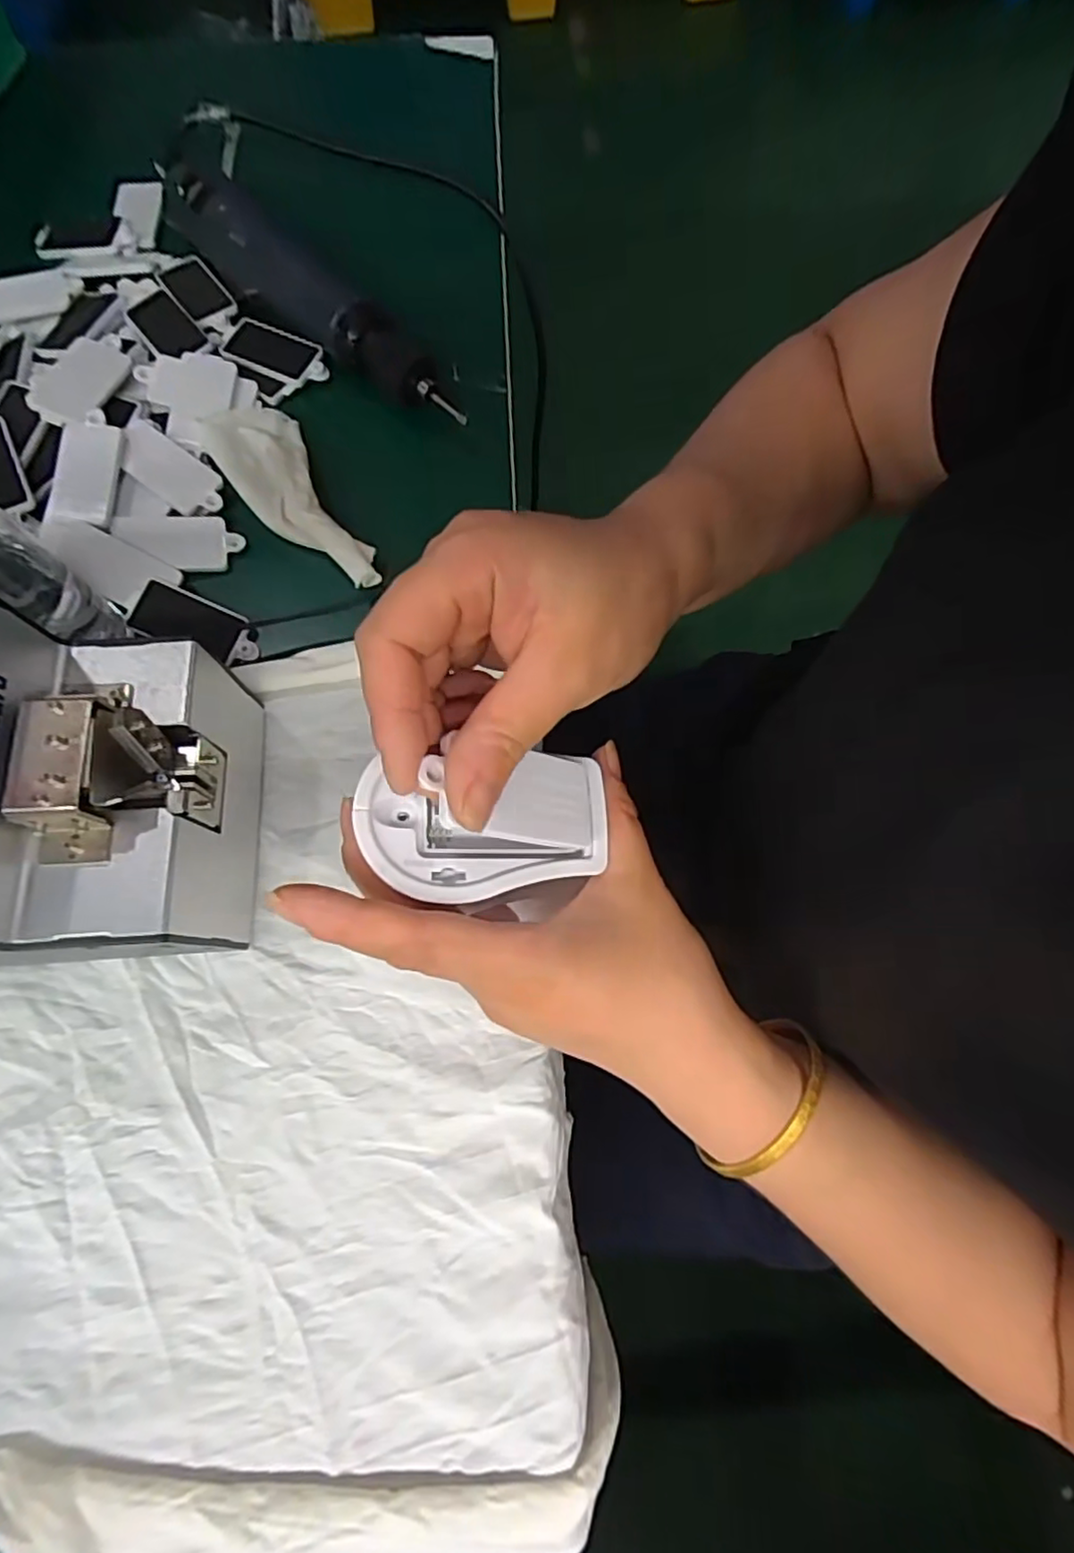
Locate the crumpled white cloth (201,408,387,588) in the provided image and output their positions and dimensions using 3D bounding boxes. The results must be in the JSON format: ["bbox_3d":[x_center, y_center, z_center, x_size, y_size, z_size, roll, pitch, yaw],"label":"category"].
[{"bbox_3d":[-0.140,-0.160,0.374,0.050,0.013,0.142,-33,77,-9],"label":"crumpled white cloth"}]

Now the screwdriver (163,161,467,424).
[{"bbox_3d":[-0.143,-0.297,0.406,0.047,0.032,0.251,-43,78,-13],"label":"screwdriver"}]

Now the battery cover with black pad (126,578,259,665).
[{"bbox_3d":[-0.187,-0.084,0.359,0.069,0.006,0.030,24,87,1],"label":"battery cover with black pad"}]

